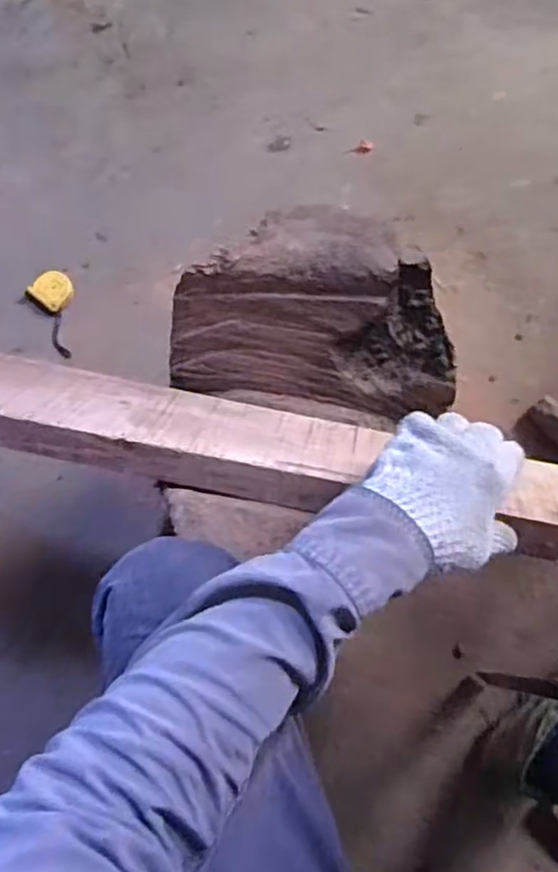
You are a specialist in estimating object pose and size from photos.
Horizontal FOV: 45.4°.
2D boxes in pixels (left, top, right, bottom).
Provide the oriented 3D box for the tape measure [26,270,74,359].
[{"bbox_3d":[-0.337,-0.192,1.030,0.070,0.024,0.130,-32,76,-6],"label":"tape measure"}]

